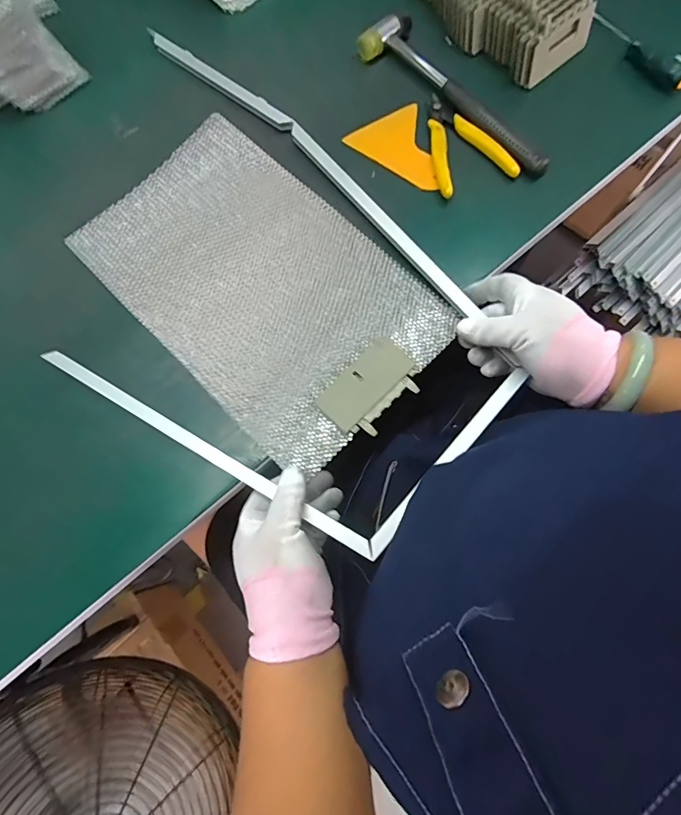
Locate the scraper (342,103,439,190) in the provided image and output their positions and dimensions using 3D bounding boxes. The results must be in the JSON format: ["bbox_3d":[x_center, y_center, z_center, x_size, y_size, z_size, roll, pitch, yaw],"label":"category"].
[{"bbox_3d":[0.068,-0.269,0.447,0.104,0.007,0.072,37,80,10],"label":"scraper"}]

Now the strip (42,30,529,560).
[{"bbox_3d":[-0.090,-0.118,0.409,0.506,0.025,0.324,38,81,10],"label":"strip"}]

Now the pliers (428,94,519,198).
[{"bbox_3d":[0.116,-0.267,0.441,0.075,0.012,0.114,-21,77,-3],"label":"pliers"}]

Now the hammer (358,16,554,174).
[{"bbox_3d":[0.118,-0.319,0.451,0.050,0.022,0.242,-41,78,-8],"label":"hammer"}]

